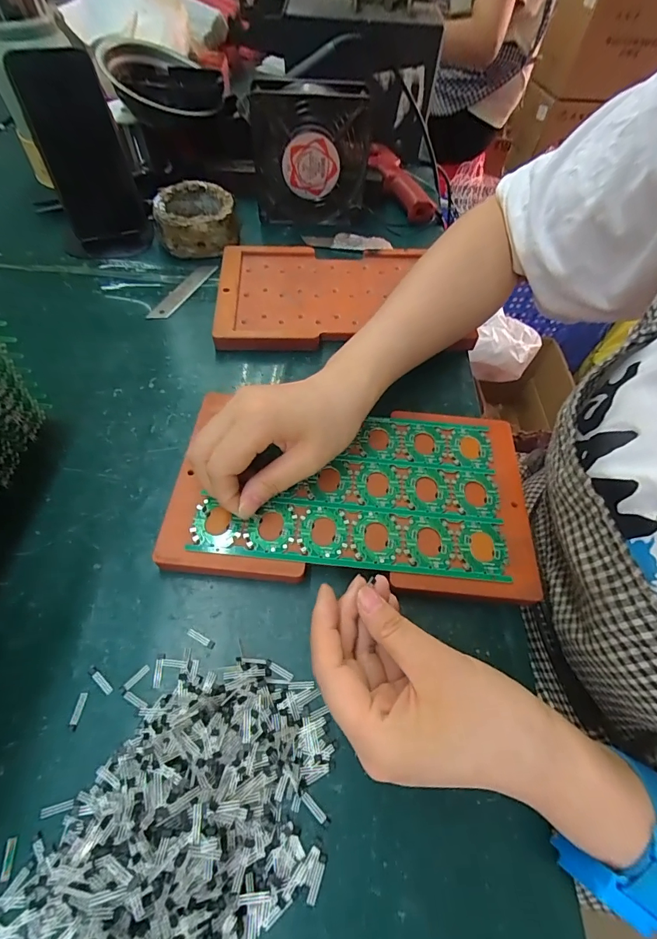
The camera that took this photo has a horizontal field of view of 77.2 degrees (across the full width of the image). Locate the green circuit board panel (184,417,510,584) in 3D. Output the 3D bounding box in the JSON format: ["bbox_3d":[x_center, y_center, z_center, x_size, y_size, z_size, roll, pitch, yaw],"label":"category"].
[{"bbox_3d":[0.018,0.009,0.287,0.197,0.005,0.119,5,59,1],"label":"green circuit board panel"}]

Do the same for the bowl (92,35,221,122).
[{"bbox_3d":[-0.184,-0.435,0.456,0.116,0.039,0.125,1,59,-1],"label":"bowl"}]

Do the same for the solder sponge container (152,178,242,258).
[{"bbox_3d":[-0.141,-0.270,0.442,0.080,0.041,0.081,-9,59,-8],"label":"solder sponge container"}]

